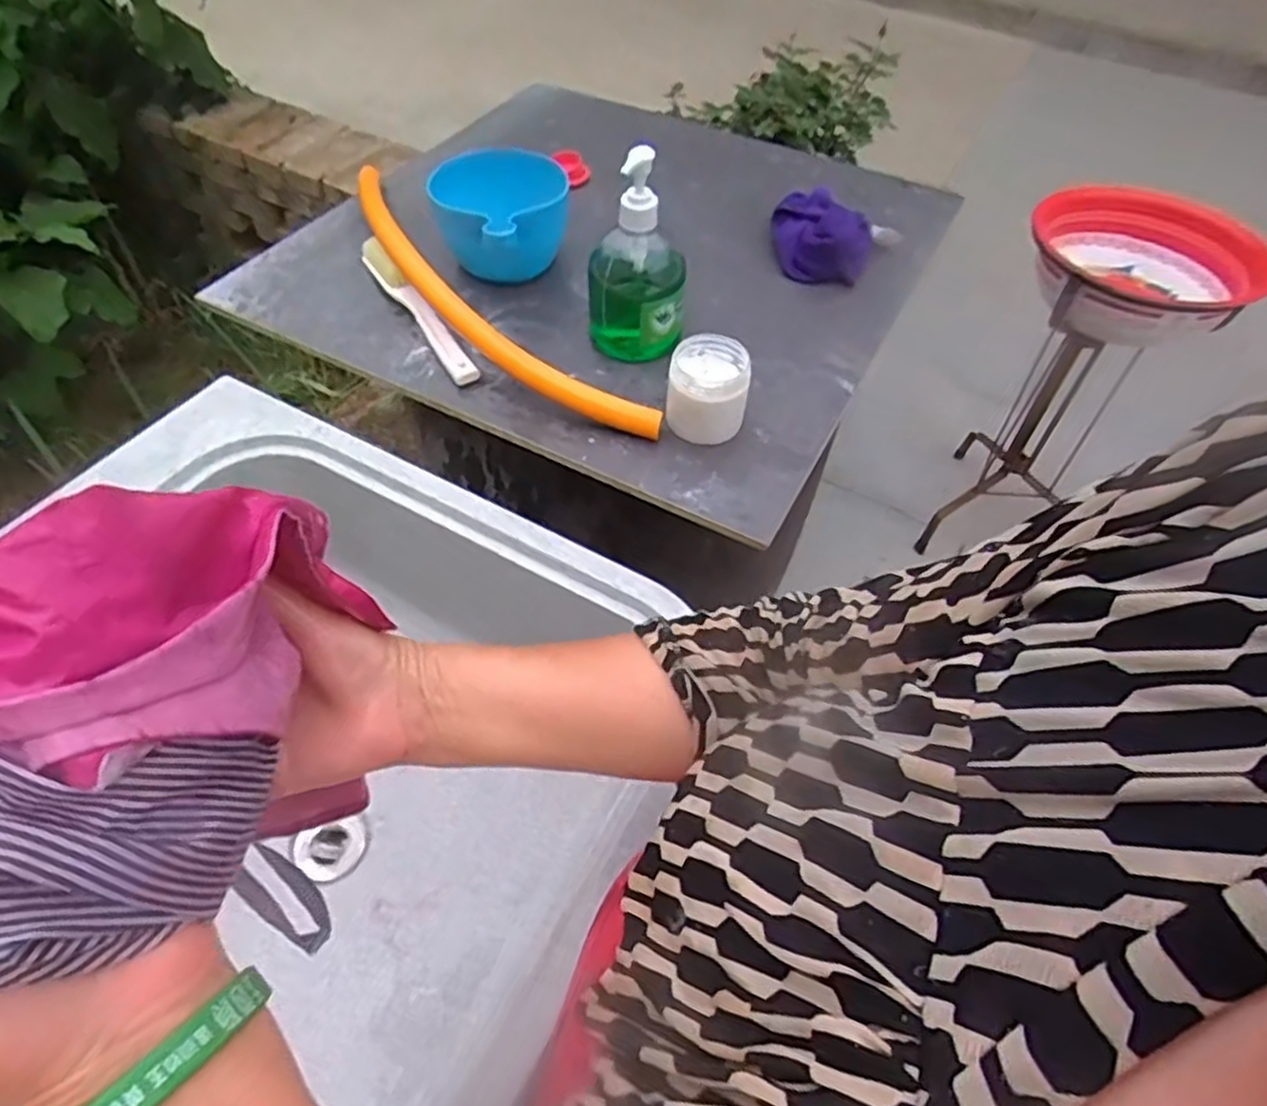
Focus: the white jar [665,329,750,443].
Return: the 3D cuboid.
[{"bbox_3d":[0.061,-0.134,0.618,0.063,0.060,0.062,1,53,-1],"label":"white jar"}]

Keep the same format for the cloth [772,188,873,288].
[{"bbox_3d":[0.200,-0.337,0.799,0.104,0.041,0.120,6,53,3],"label":"cloth"}]

